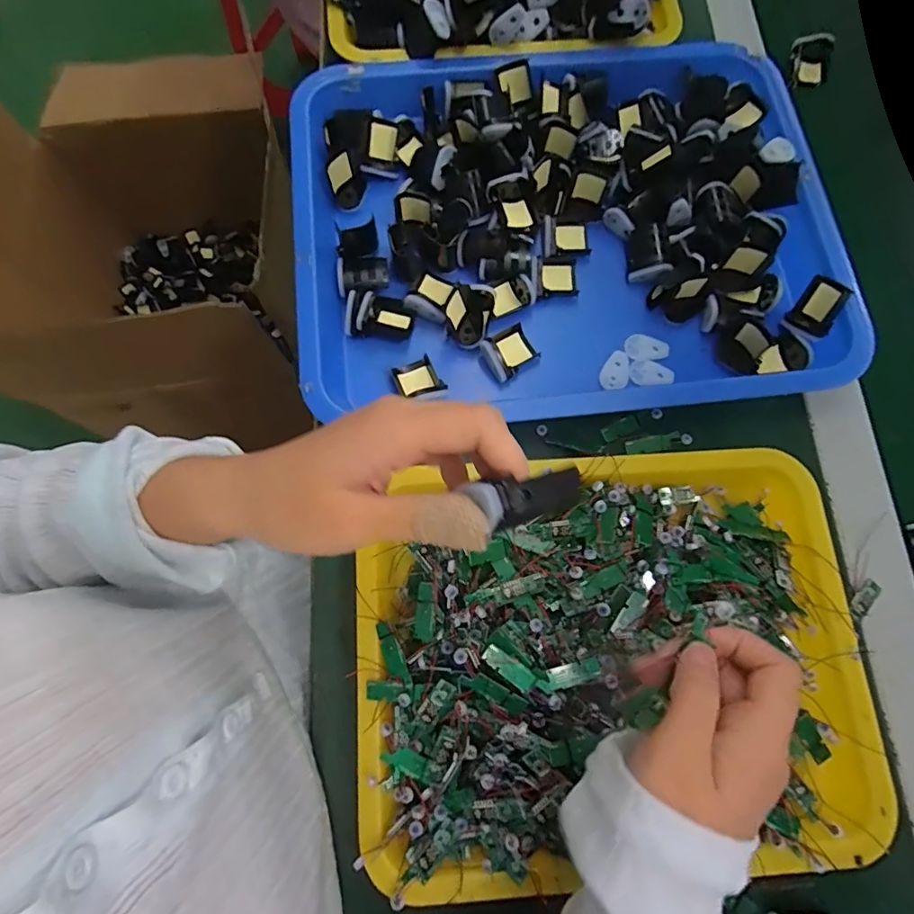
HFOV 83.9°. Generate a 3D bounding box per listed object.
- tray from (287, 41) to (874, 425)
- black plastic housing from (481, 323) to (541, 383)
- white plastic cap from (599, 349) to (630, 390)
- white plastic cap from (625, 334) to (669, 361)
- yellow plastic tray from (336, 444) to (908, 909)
[{"bbox_3d":[0.087,-0.192,0.432,0.441,0.048,0.338,-6,75,-3],"label":"tray"},{"bbox_3d":[0.043,-0.084,0.412,0.040,0.020,0.033,-34,79,-10],"label":"black plastic housing"},{"bbox_3d":[0.130,-0.070,0.413,0.022,0.004,0.035,22,76,4],"label":"white plastic cap"},{"bbox_3d":[0.157,-0.091,0.421,0.036,0.004,0.023,-7,76,-3],"label":"white plastic cap"},{"bbox_3d":[0.100,0.131,0.337,0.334,0.053,0.259,-5,75,-3],"label":"yellow plastic tray"}]

